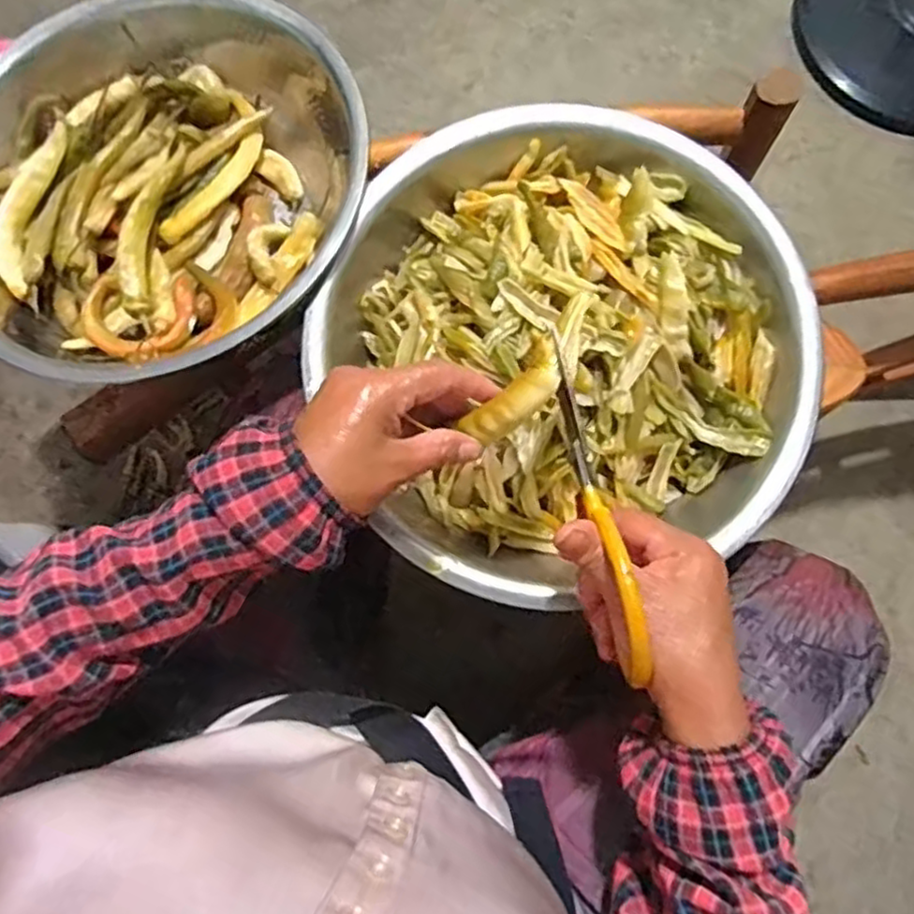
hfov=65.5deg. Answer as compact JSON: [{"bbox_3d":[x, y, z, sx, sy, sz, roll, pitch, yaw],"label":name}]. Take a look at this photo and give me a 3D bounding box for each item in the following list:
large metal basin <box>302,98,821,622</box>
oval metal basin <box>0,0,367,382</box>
[{"bbox_3d":[0.079,-0.083,0.529,0.336,0.083,0.344,0,75,0],"label":"large metal basin"},{"bbox_3d":[-0.235,-0.205,0.569,0.317,0.110,0.330,-41,79,-10],"label":"oval metal basin"}]

